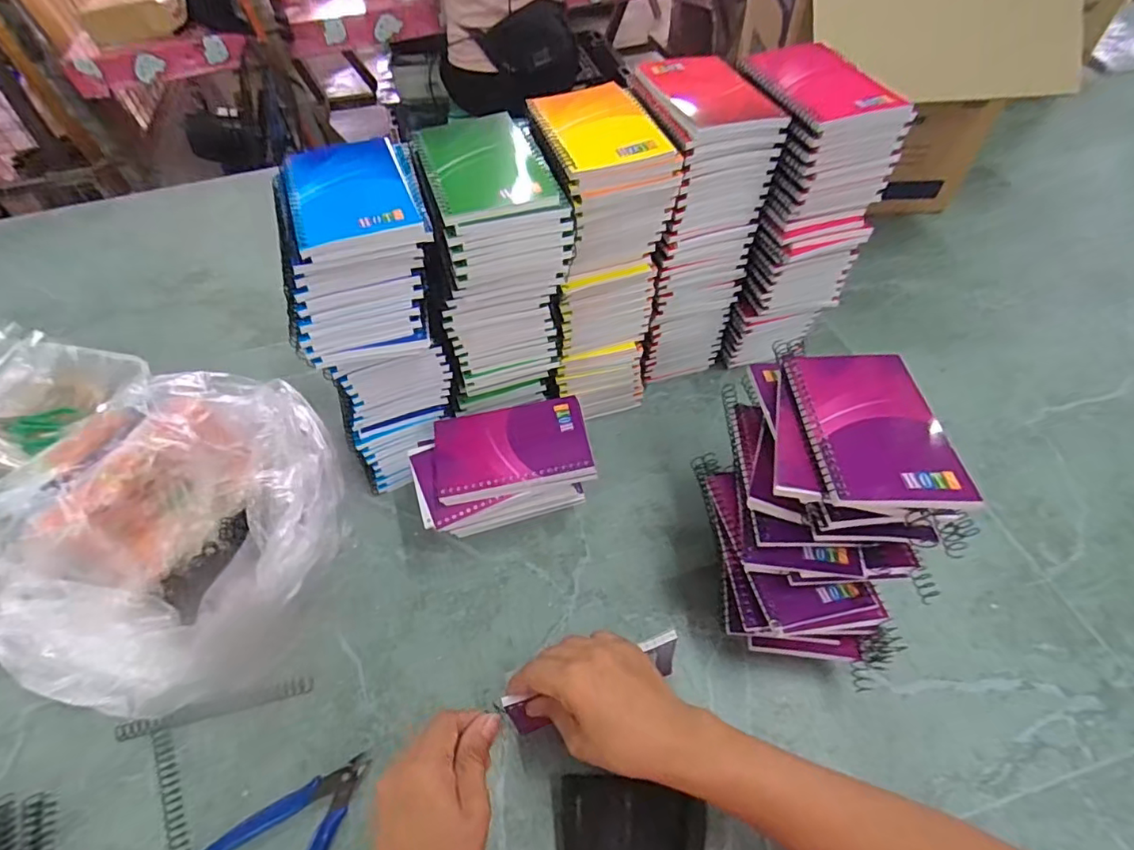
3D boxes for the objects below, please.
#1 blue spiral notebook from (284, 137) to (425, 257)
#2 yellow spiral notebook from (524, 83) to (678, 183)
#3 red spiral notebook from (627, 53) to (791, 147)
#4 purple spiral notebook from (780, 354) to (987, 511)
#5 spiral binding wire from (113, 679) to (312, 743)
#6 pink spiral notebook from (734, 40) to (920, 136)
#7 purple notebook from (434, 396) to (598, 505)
[{"bbox_3d":[-0.156,-0.170,0.390,0.080,0.010,0.127,-20,55,-11],"label":"blue spiral notebook"},{"bbox_3d":[0.026,-0.232,0.423,0.089,0.012,0.119,-16,55,-9],"label":"yellow spiral notebook"},{"bbox_3d":[0.114,-0.274,0.448,0.099,0.010,0.130,-13,54,-7],"label":"red spiral notebook"},{"bbox_3d":[0.191,-0.003,0.345,0.078,0.009,0.128,-2,46,7],"label":"purple spiral notebook"},{"bbox_3d":[-0.283,0.227,0.435,0.148,0.010,0.012,-13,54,-6],"label":"spiral binding wire"},{"bbox_3d":[0.205,-0.283,0.445,0.085,0.015,0.129,-19,60,-5],"label":"pink spiral notebook"},{"bbox_3d":[-0.047,0.021,0.465,0.129,0.018,0.077,-8,54,-3],"label":"purple notebook"}]

